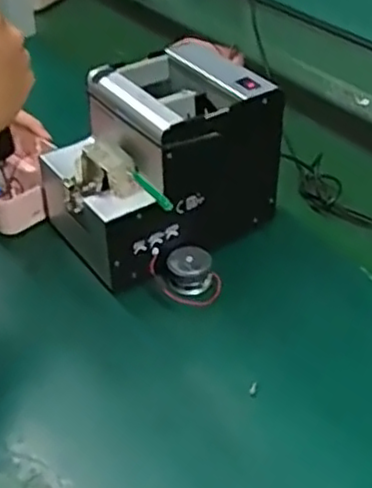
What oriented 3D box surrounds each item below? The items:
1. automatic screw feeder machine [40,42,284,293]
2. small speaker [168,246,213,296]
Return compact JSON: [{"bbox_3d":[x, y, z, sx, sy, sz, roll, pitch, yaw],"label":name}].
[{"bbox_3d":[-0.022,-0.073,0.620,0.187,0.145,0.132,-21,43,-23],"label":"automatic screw feeder machine"},{"bbox_3d":[0.004,0.023,0.595,0.036,0.022,0.039,3,39,5],"label":"small speaker"}]

